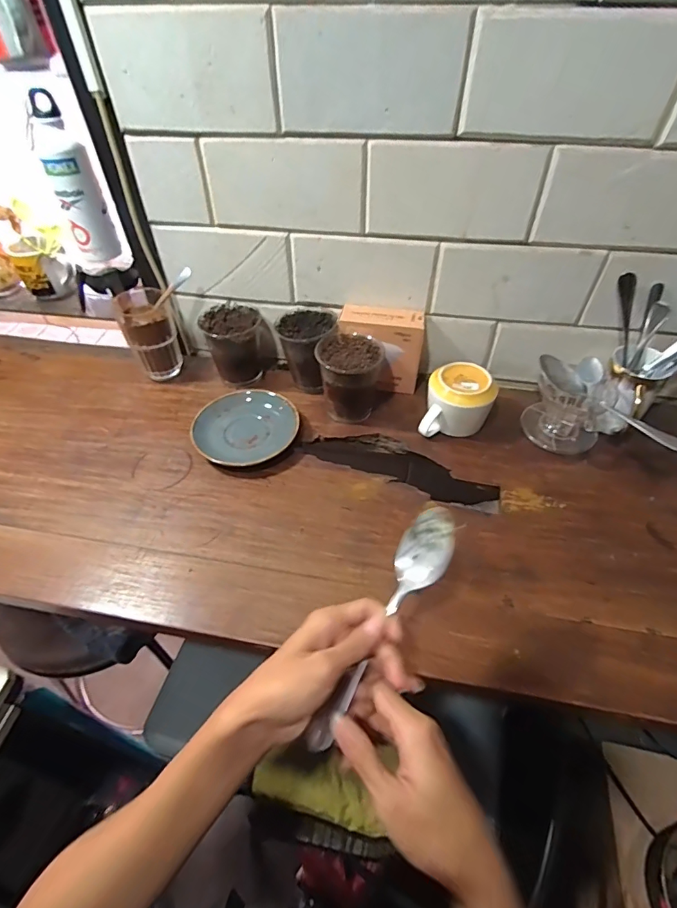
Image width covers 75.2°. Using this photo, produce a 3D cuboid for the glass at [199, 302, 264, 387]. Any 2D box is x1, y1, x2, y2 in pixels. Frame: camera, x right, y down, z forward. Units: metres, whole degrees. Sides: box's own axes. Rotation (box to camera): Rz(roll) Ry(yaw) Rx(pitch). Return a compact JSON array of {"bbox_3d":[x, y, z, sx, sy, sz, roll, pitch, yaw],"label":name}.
[{"bbox_3d":[-0.156,-0.166,0.670,0.080,0.101,0.076,-18,51,-14],"label":"glass"}]

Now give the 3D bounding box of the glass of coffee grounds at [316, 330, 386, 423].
[{"bbox_3d":[0.016,-0.106,0.618,0.086,0.100,0.081,8,50,8],"label":"glass of coffee grounds"}]

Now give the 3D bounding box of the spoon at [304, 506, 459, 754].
[{"bbox_3d":[0.037,0.134,0.344,0.040,0.016,0.201,26,78,22],"label":"spoon"}]

